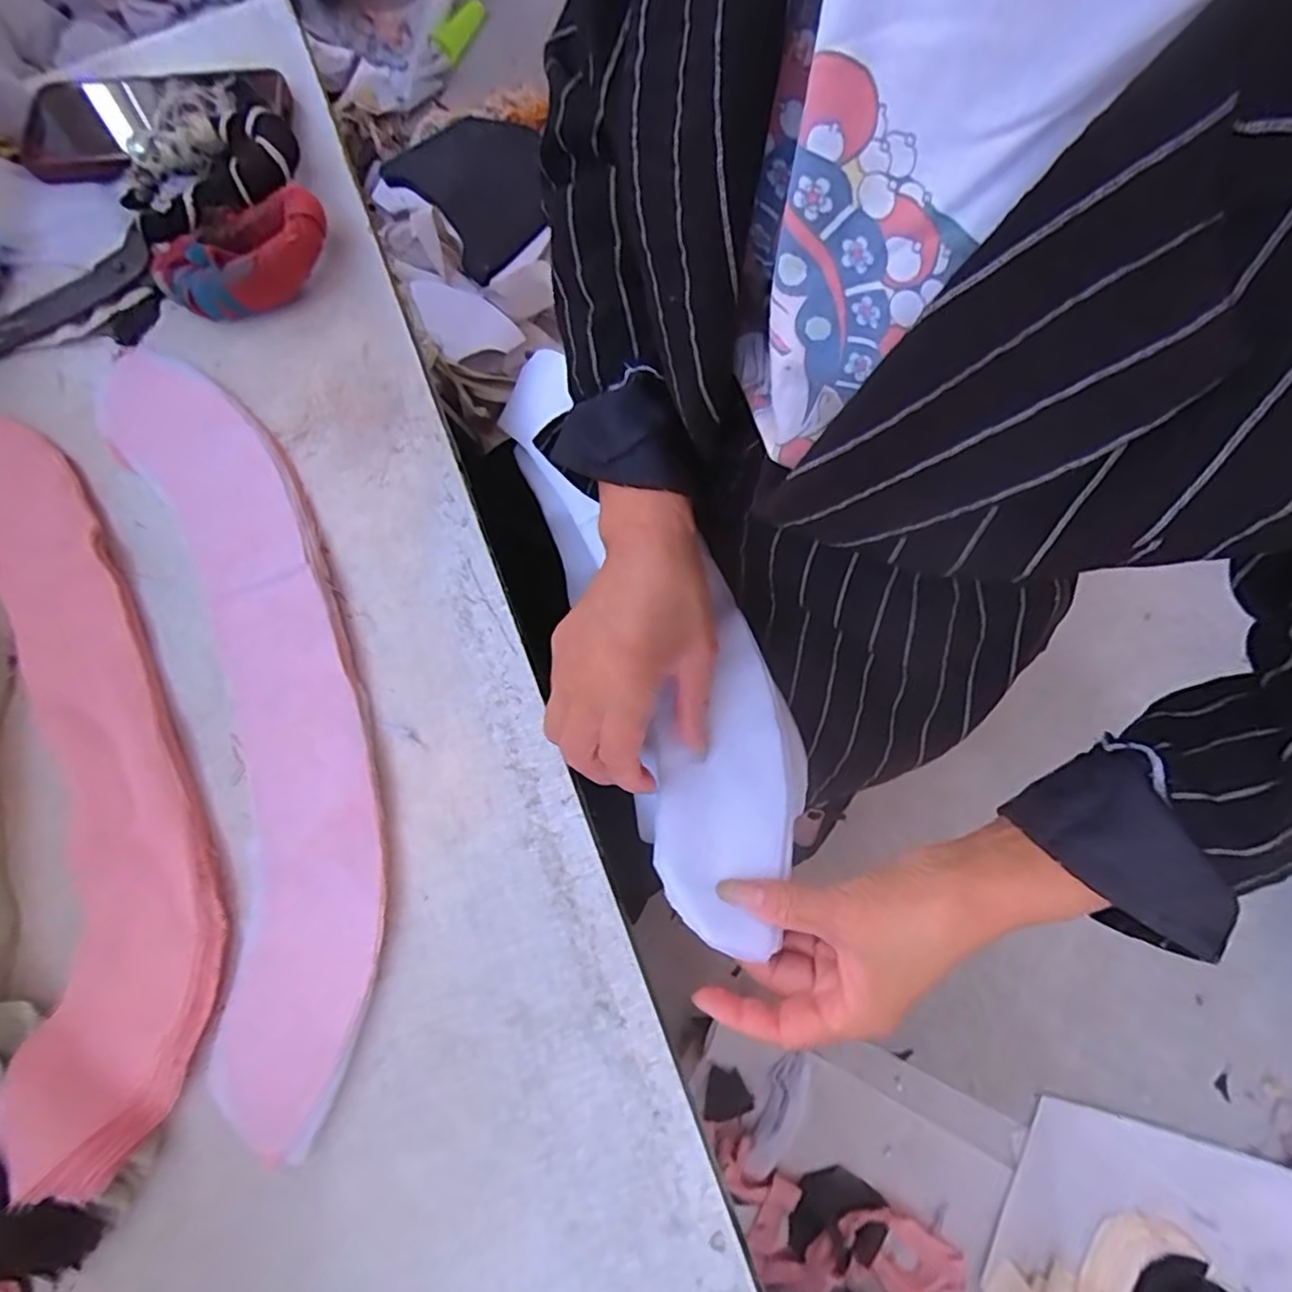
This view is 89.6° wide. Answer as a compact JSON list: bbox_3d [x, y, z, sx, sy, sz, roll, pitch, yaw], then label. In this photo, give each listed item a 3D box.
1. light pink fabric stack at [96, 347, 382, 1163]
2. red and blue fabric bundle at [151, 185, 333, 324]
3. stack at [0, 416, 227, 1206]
[{"bbox_3d":[-0.210,0.015,0.347,0.103,0.013,0.432,-19,76,-3],"label":"light pink fabric stack"},{"bbox_3d":[-0.251,-0.245,0.408,0.109,0.033,0.067,-24,77,-5],"label":"red and blue fabric bundle"},{"bbox_3d":[-0.317,0.036,0.344,0.103,0.030,0.431,-26,77,-5],"label":"stack"}]

